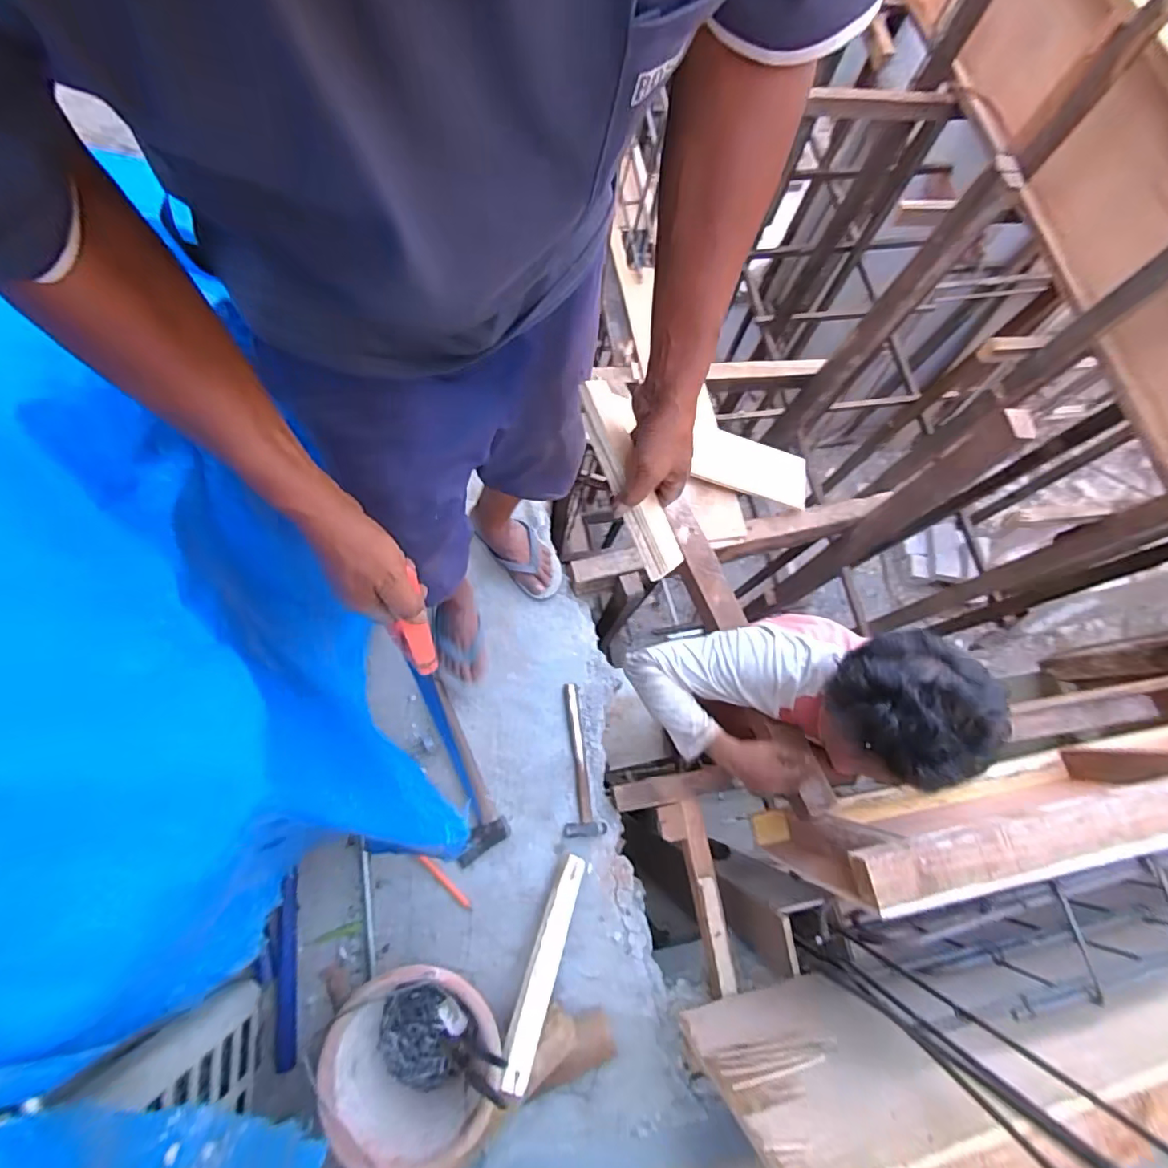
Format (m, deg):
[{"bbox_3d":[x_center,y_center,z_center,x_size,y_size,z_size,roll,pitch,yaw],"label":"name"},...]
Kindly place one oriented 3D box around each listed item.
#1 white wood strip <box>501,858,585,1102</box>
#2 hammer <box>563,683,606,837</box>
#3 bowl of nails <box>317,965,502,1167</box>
[{"bbox_3d":[-0.062,0.628,0.894,0.047,0.029,0.325,18,49,4],"label":"white wood strip"},{"bbox_3d":[-0.006,0.346,1.071,0.075,0.023,0.287,-1,73,-7],"label":"hammer"},{"bbox_3d":[-0.254,0.729,0.842,0.244,0.163,0.244,2,73,-6],"label":"bowl of nails"}]

